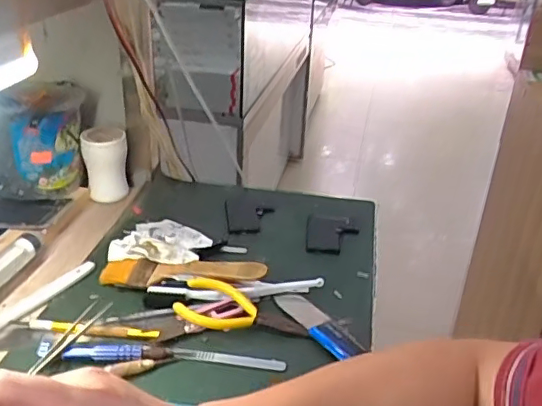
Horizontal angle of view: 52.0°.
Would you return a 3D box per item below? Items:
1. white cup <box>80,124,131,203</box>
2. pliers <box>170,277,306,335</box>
[{"bbox_3d":[-0.207,-0.051,0.695,0.050,0.083,0.043,-1,29,-9],"label":"white cup"},{"bbox_3d":[-0.027,0.101,0.506,0.119,0.019,0.050,11,30,14],"label":"pliers"}]

